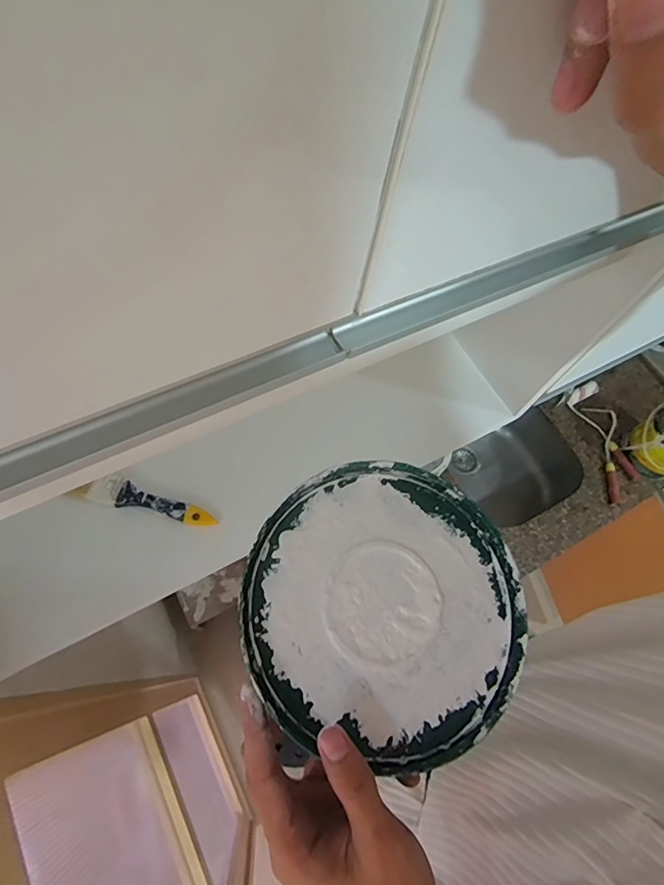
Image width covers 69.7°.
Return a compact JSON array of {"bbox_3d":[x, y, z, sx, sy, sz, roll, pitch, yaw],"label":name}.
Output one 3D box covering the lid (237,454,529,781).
[{"bbox_3d":[0.033,0.097,0.289,0.165,0.027,0.165,1,68,-2],"label":"lid"}]

